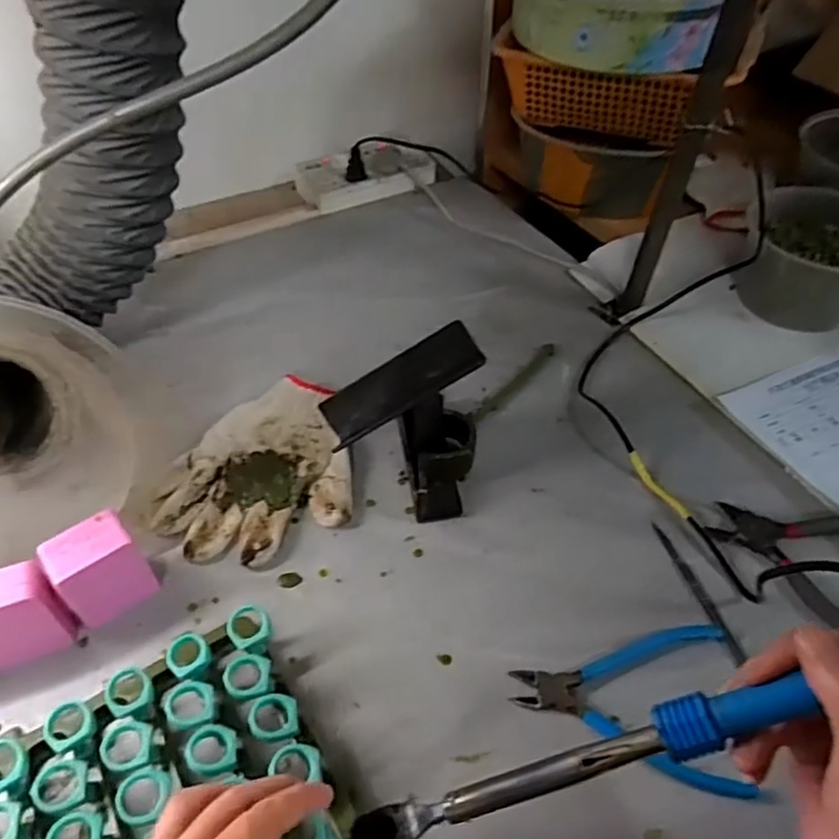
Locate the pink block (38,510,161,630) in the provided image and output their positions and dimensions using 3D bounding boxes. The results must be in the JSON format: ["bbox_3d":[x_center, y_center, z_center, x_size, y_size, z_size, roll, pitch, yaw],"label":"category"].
[{"bbox_3d":[-0.222,0.108,0.470,0.056,0.070,0.044,-28,53,-23],"label":"pink block"}]

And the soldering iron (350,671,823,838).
[{"bbox_3d":[0.087,0.164,0.323,0.280,0.019,0.022,-29,45,19],"label":"soldering iron"}]

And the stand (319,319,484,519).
[{"bbox_3d":[-0.003,0.007,0.531,0.115,0.116,0.099,-19,50,-16],"label":"stand"}]

